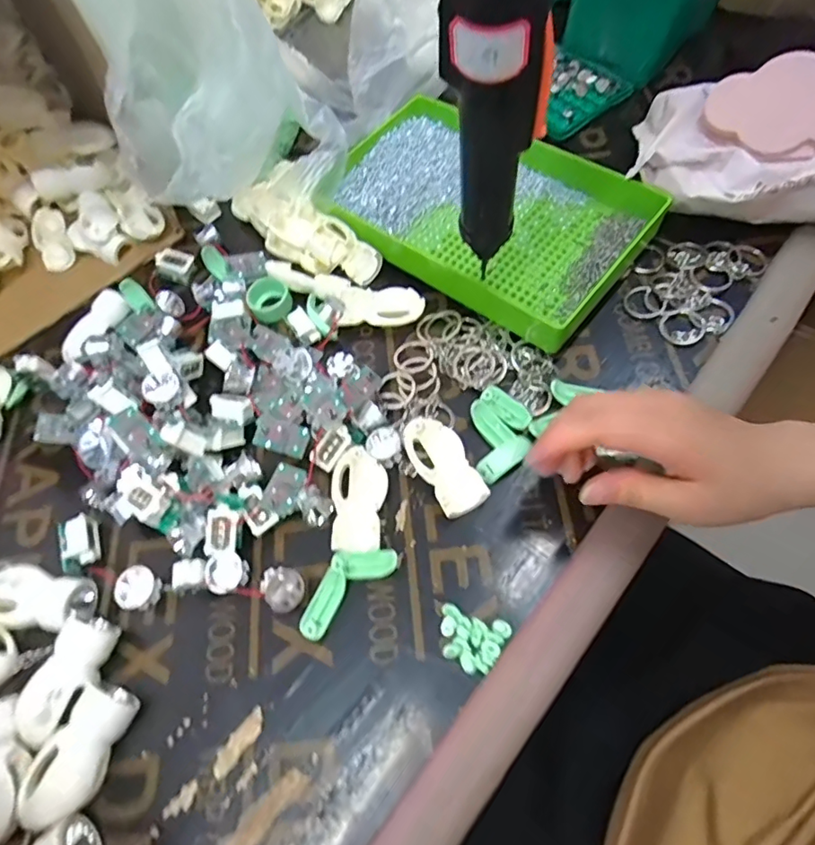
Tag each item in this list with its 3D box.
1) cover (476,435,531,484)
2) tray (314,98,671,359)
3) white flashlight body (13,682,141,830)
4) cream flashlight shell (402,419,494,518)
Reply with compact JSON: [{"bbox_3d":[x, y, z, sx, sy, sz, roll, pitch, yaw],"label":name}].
[{"bbox_3d":[0.063,0.023,0.351,0.039,0.007,0.017,-37,64,-12],"label":"cover"},{"bbox_3d":[0.054,-0.175,0.423,0.247,0.040,0.153,38,73,18],"label":"tray"},{"bbox_3d":[-0.176,0.180,0.292,0.031,0.029,0.066,20,67,16],"label":"white flashlight body"},{"bbox_3d":[0.023,0.028,0.350,0.035,0.017,0.069,-26,63,-7],"label":"cream flashlight shell"}]

